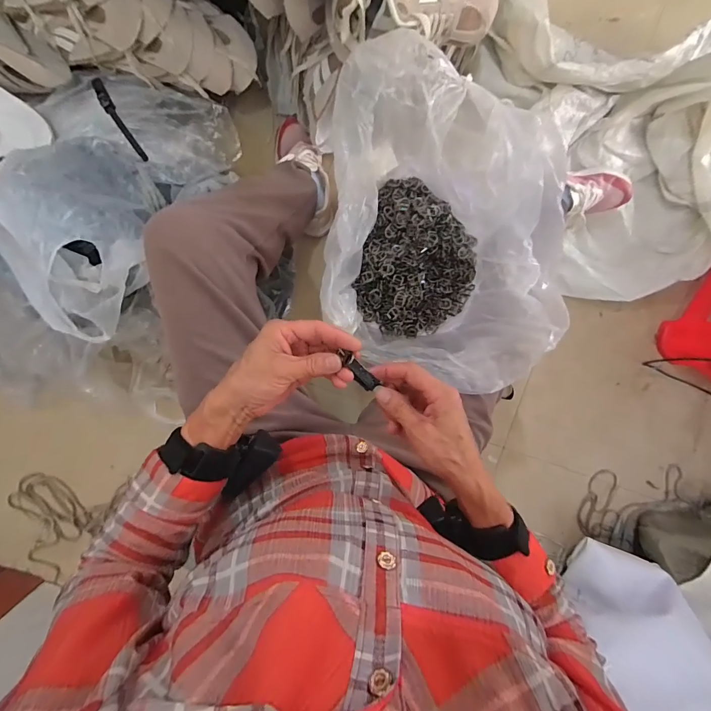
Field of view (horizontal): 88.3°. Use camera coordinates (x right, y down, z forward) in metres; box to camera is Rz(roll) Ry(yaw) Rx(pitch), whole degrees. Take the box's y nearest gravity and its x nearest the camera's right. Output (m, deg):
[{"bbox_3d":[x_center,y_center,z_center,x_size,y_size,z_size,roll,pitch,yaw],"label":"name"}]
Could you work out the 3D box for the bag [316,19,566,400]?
[{"bbox_3d":[0.131,-0.171,0.514,0.333,0.154,0.413,4,94,-5],"label":"bag"}]

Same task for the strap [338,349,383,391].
[{"bbox_3d":[0.003,0.014,0.337,0.015,0.009,0.046,-39,98,2],"label":"strap"}]

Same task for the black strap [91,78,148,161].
[{"bbox_3d":[-0.391,-0.389,0.605,0.017,0.026,0.133,-28,96,-2],"label":"black strap"}]

